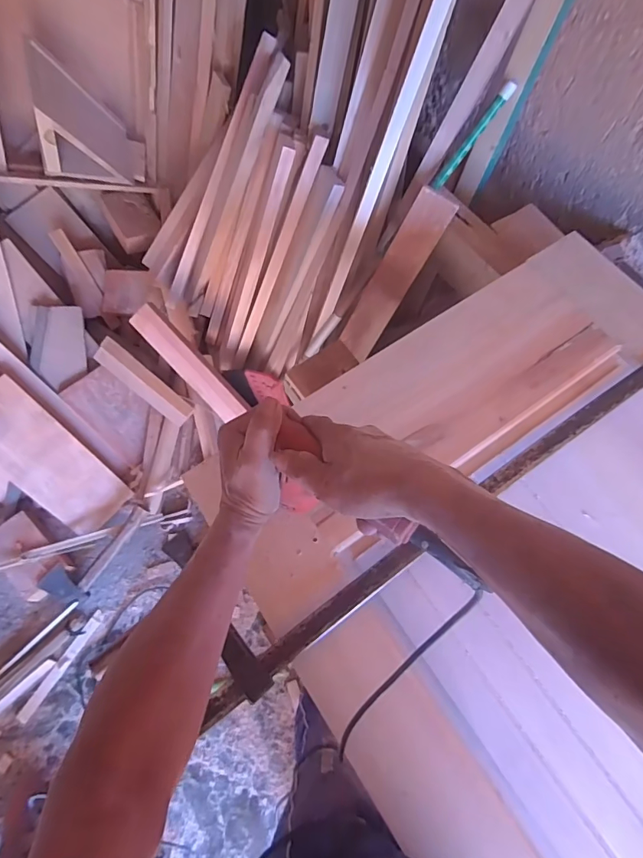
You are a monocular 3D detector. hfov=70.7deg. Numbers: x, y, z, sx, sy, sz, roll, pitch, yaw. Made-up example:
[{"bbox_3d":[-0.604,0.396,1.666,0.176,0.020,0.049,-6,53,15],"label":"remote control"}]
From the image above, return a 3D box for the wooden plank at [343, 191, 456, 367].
[{"bbox_3d":[0.145,-0.306,0.957,0.081,0.372,0.016,29,39,-2],"label":"wooden plank"}]

